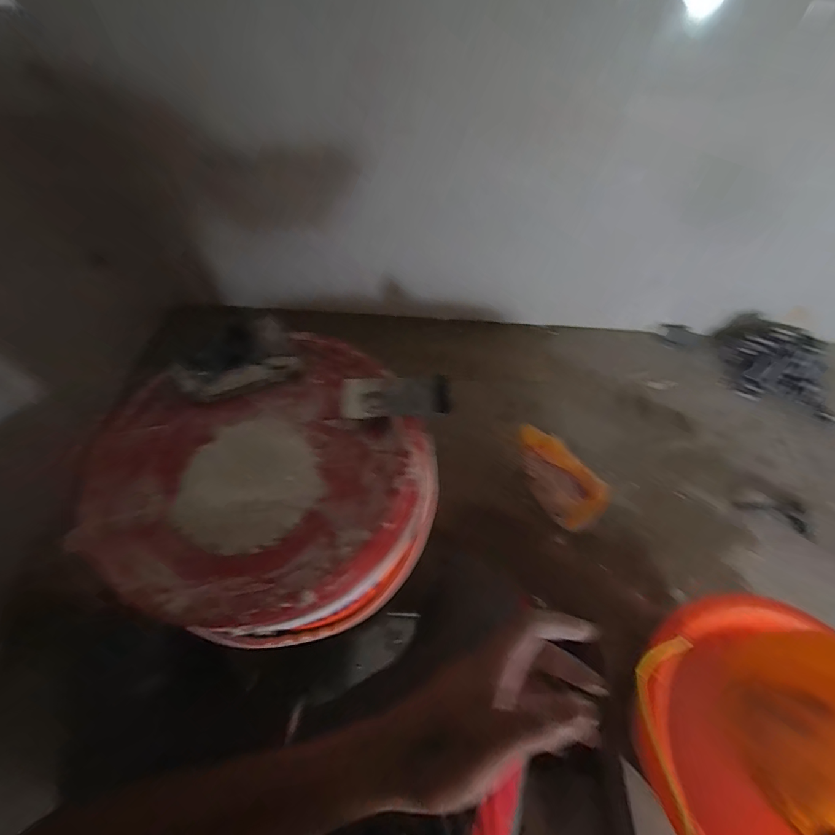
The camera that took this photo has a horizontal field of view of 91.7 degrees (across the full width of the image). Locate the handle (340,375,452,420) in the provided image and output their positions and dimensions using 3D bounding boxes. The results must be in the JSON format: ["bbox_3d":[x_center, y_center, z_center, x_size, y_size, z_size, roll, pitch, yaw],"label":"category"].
[{"bbox_3d":[-0.023,-0.021,0.413,0.109,0.022,0.044,-6,55,-2],"label":"handle"}]

